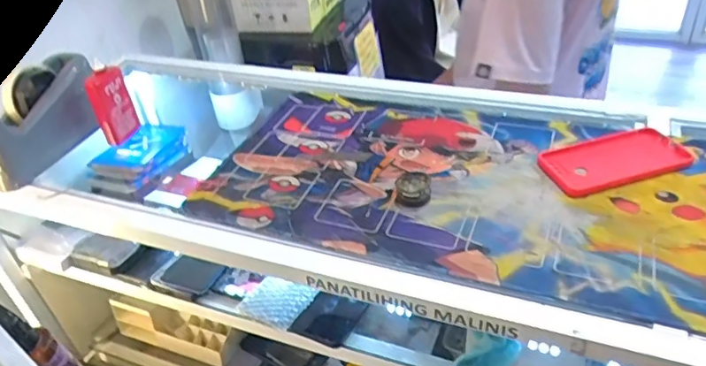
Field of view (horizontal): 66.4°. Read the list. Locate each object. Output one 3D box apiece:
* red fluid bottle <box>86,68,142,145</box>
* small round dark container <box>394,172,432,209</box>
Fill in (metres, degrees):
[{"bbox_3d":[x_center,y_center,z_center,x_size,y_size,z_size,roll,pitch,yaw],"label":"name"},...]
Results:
[{"bbox_3d":[-0.324,-0.105,0.731,0.017,0.102,0.052,22,48,31],"label":"red fluid bottle"},{"bbox_3d":[0.067,0.007,0.609,0.039,0.025,0.043,-3,40,5],"label":"small round dark container"}]

